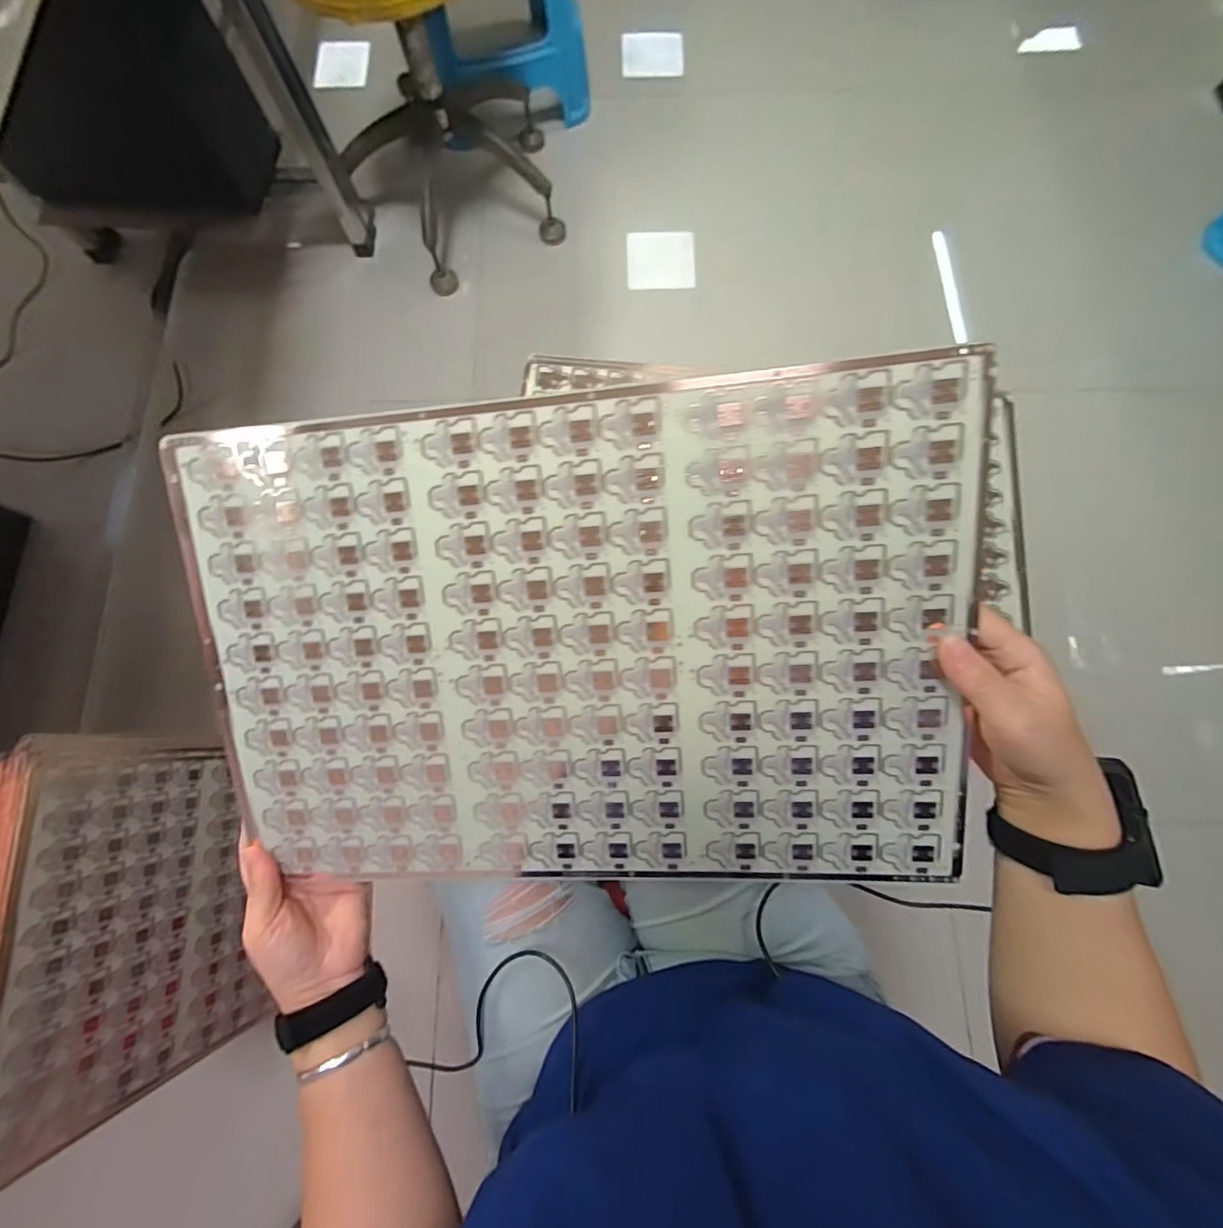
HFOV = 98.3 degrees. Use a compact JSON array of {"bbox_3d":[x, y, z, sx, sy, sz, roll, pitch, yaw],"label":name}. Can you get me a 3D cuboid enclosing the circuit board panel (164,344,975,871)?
[{"bbox_3d":[-0.029,0.026,0.324,0.453,0.009,0.299,-4,101,8],"label":"circuit board panel"}]

